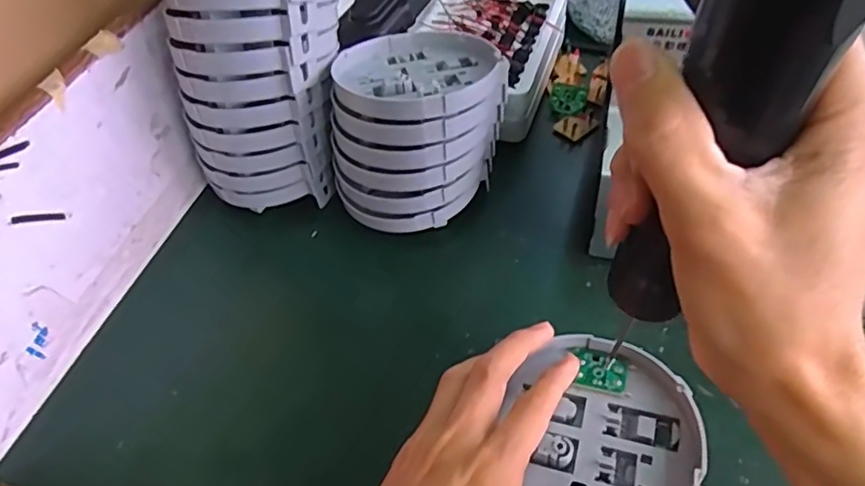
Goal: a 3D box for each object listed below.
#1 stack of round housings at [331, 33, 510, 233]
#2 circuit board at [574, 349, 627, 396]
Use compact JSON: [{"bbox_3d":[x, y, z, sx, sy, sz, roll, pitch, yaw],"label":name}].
[{"bbox_3d":[-0.009,-0.087,0.401,0.113,0.108,0.117,0,50,7],"label":"stack of round housings"},{"bbox_3d":[0.091,0.069,0.317,0.028,0.004,0.021,12,53,16],"label":"circuit board"}]

